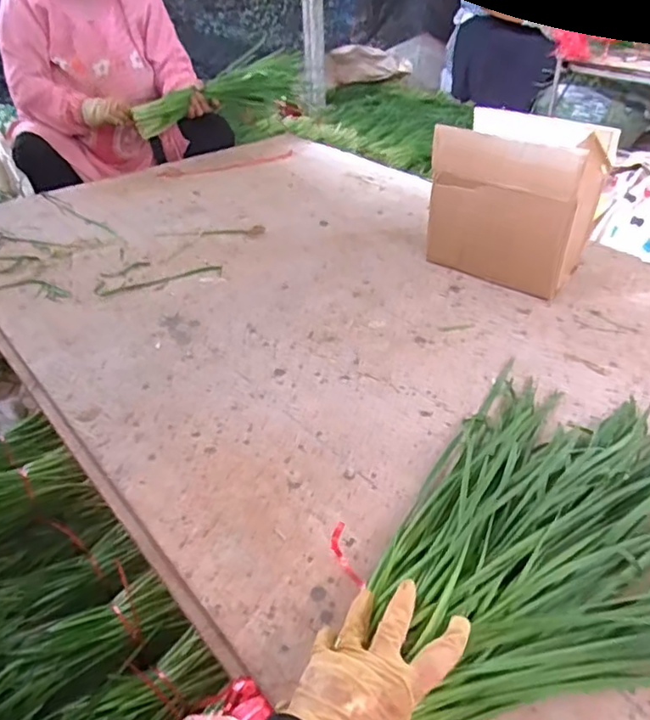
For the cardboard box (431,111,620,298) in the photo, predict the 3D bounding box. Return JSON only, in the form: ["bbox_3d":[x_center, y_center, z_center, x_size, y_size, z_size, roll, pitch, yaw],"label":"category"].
[{"bbox_3d":[0.300,-0.251,0.945,0.225,0.216,0.159,25,44,32],"label":"cardboard box"}]

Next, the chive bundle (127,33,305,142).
[{"bbox_3d":[-0.270,-0.681,1.512,0.431,0.145,0.073,-18,37,1],"label":"chive bundle"}]

